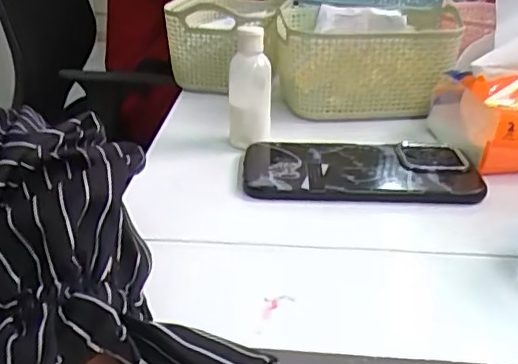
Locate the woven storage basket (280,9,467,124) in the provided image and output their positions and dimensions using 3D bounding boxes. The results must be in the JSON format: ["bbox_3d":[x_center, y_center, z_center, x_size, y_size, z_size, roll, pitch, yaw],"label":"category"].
[{"bbox_3d":[0.103,-0.119,0.576,0.172,0.091,0.127,3,26,2],"label":"woven storage basket"}]

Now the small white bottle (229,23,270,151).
[{"bbox_3d":[-0.008,-0.076,0.478,0.034,0.095,0.033,1,26,-1],"label":"small white bottle"}]

